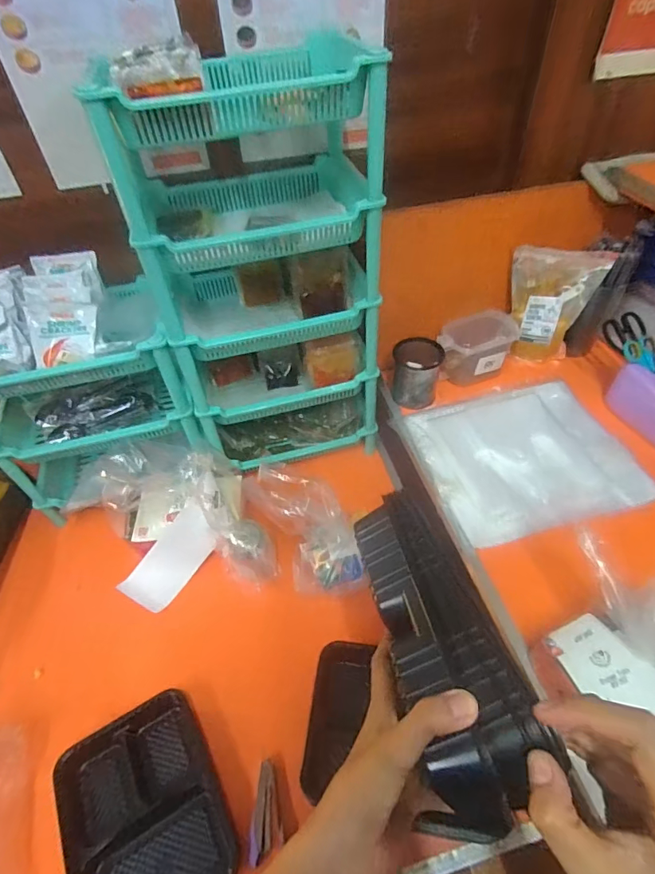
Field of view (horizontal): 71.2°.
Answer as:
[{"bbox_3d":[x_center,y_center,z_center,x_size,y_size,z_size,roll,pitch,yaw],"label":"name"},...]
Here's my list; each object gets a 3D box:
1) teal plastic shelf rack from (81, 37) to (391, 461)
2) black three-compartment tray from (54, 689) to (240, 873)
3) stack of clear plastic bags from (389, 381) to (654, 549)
[{"bbox_3d":[-0.094,-0.219,0.714,0.309,0.570,0.223,-13,48,-9],"label":"teal plastic shelf rack"},{"bbox_3d":[-0.209,0.432,0.526,0.171,0.045,0.211,-25,51,-19],"label":"black three-compartment tray"},{"bbox_3d":[0.305,0.026,0.739,0.317,0.033,0.261,-11,48,-7],"label":"stack of clear plastic bags"}]

